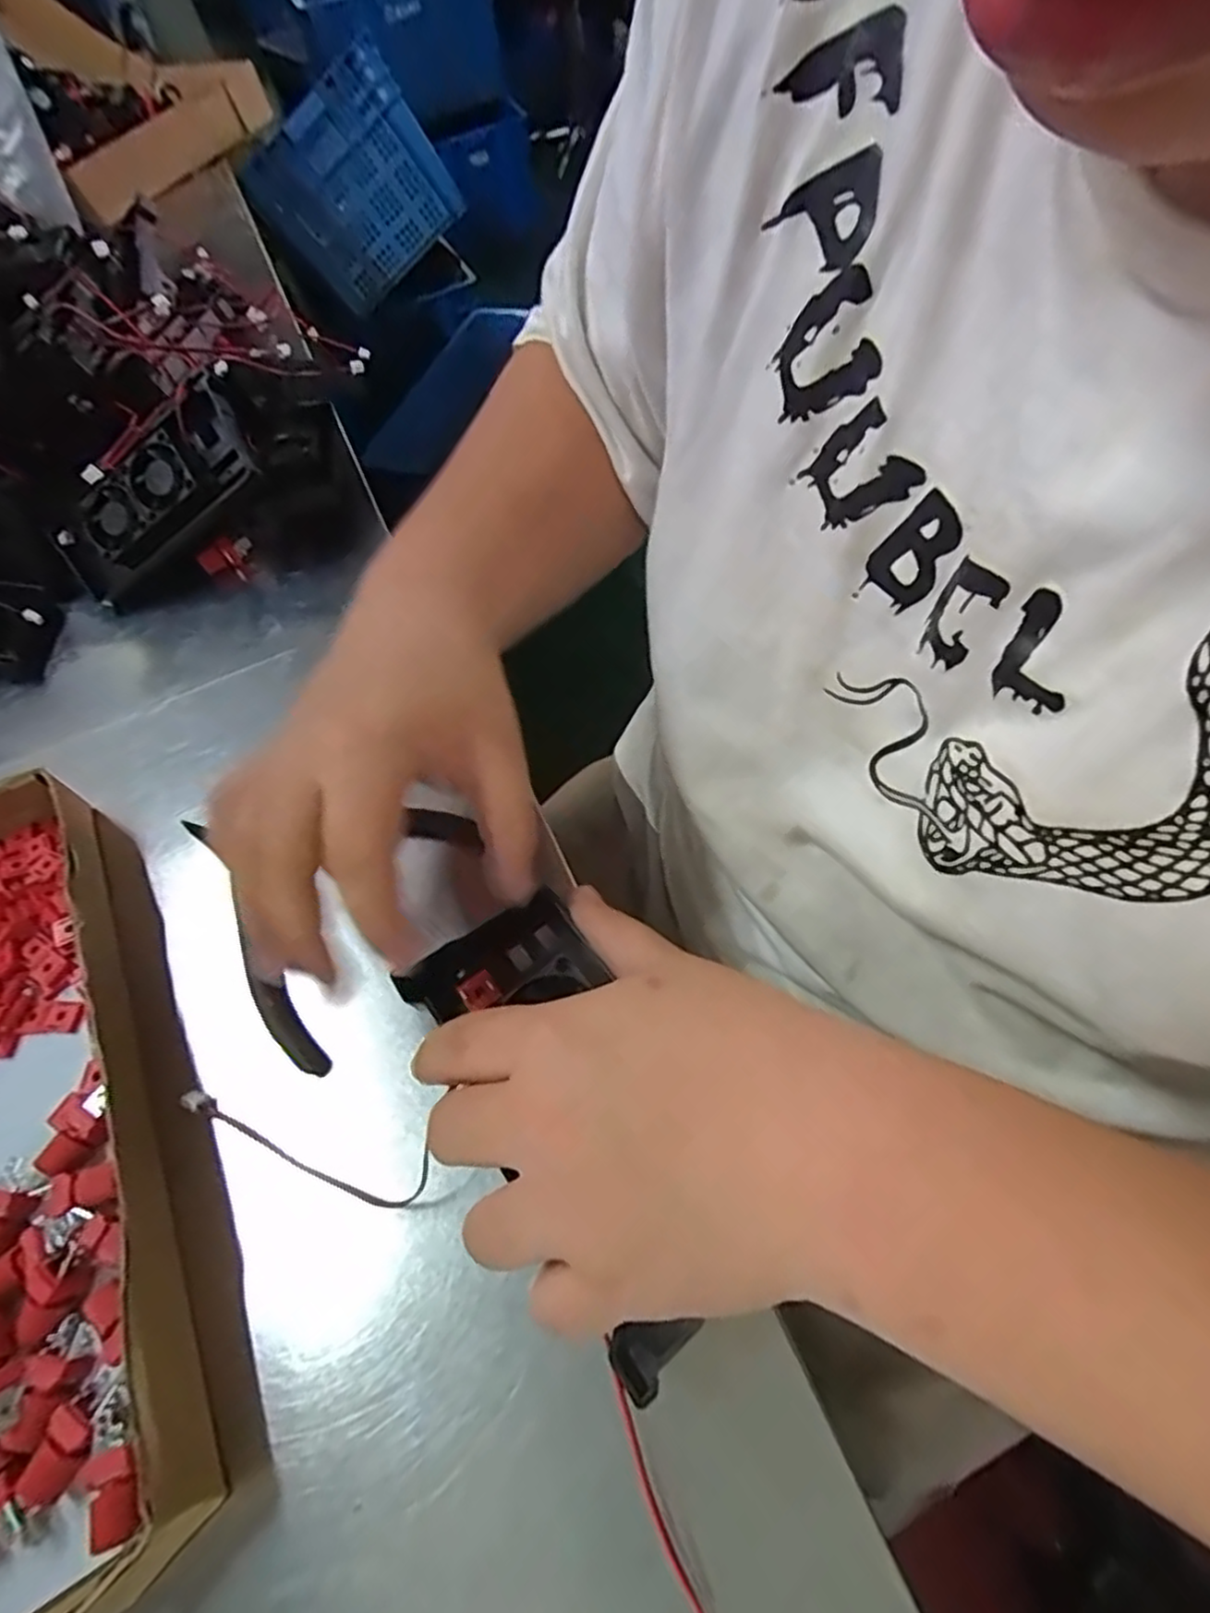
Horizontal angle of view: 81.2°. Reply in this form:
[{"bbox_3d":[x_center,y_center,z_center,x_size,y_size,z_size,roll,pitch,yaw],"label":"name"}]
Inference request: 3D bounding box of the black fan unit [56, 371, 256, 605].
[{"bbox_3d":[-0.274,-0.186,0.429,0.141,0.056,0.030,-34,13,14],"label":"black fan unit"}]

